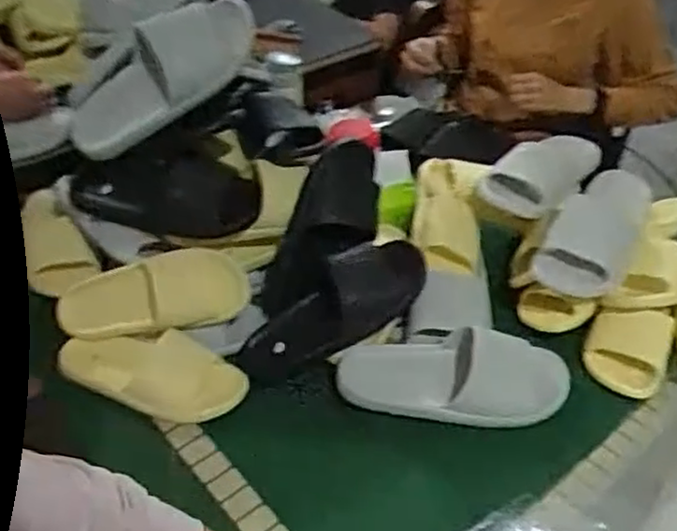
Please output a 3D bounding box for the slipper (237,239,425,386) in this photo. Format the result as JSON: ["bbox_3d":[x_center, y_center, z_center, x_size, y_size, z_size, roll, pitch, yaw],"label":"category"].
[{"bbox_3d":[-0.008,0.061,0.954,0.281,0.069,0.109,-35,48,-1],"label":"slipper"}]

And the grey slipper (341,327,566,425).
[{"bbox_3d":[0.145,0.139,0.899,0.287,0.069,0.118,4,59,6],"label":"grey slipper"}]

